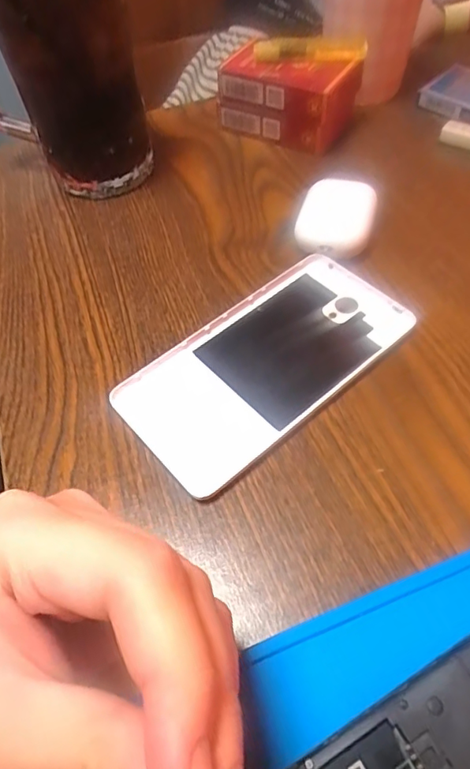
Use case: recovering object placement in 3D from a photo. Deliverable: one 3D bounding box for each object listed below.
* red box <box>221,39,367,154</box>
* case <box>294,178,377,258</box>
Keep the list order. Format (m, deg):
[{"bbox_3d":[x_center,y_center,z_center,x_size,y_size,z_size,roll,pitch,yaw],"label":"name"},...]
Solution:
[{"bbox_3d":[0.040,-0.212,0.379,0.091,0.051,0.057,25,61,20],"label":"red box"},{"bbox_3d":[0.062,-0.102,0.323,0.045,0.018,0.059,9,57,10],"label":"case"}]

